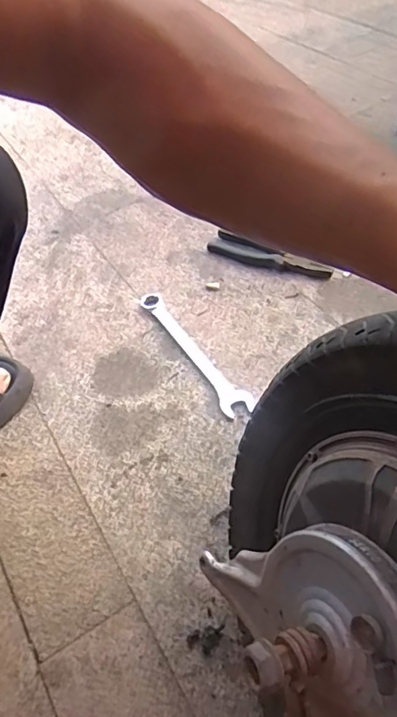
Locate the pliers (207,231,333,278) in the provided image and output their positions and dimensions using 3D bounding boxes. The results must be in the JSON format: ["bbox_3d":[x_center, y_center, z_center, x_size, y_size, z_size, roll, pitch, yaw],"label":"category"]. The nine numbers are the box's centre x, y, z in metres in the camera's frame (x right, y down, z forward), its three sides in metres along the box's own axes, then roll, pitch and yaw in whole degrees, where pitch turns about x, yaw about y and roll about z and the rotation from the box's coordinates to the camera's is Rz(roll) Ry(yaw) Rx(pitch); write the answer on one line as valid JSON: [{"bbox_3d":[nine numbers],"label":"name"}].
[{"bbox_3d":[0.106,-0.154,0.785,0.194,0.020,0.043,22,57,22],"label":"pliers"}]

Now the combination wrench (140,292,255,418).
[{"bbox_3d":[-0.014,-0.013,0.695,0.040,0.008,0.250,-30,54,-18],"label":"combination wrench"}]

